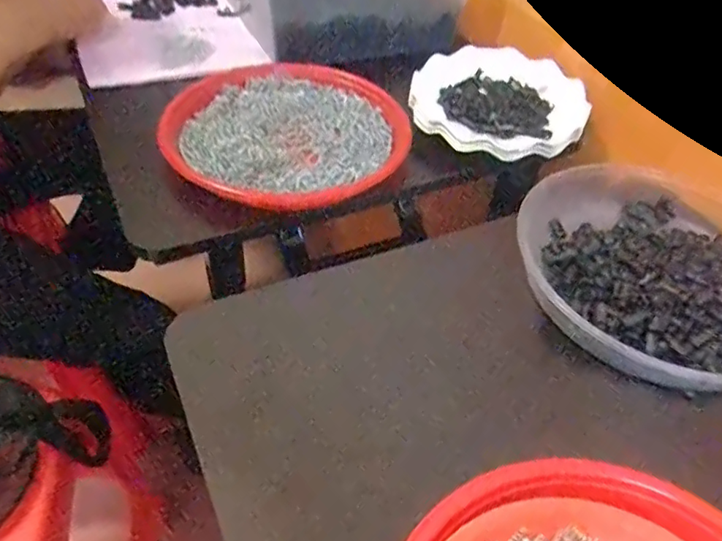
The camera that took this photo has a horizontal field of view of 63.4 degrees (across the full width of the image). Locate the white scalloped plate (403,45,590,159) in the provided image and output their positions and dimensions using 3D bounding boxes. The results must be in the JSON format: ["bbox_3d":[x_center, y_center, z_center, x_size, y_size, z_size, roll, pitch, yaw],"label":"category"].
[{"bbox_3d":[0.149,-0.186,0.641,0.180,0.025,0.195,10,46,5],"label":"white scalloped plate"}]

